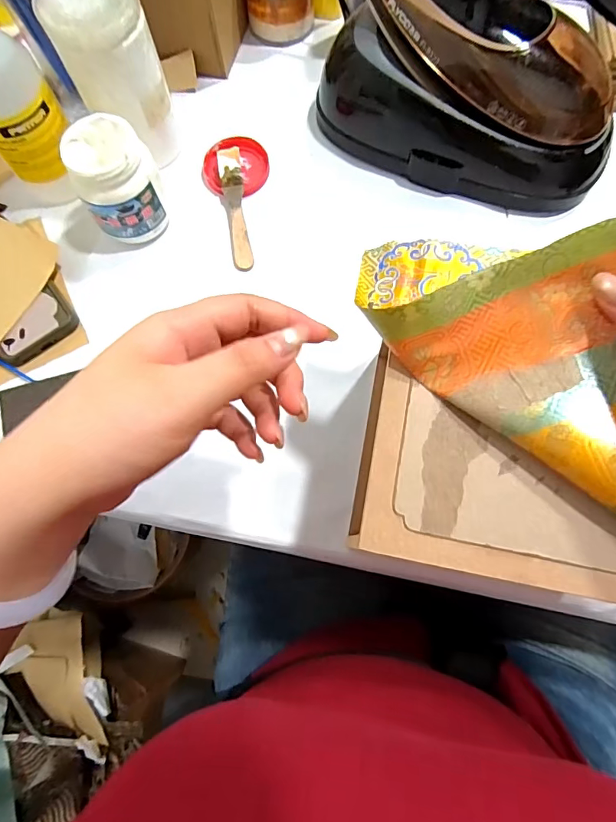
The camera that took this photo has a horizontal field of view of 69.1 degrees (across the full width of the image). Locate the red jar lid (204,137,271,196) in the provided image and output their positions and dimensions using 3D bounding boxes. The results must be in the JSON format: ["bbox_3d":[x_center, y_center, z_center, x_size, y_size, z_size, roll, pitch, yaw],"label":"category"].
[{"bbox_3d":[-0.079,-0.269,0.488,0.069,0.018,0.071,-1,74,2],"label":"red jar lid"}]

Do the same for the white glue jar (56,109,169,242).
[{"bbox_3d":[-0.181,-0.218,0.434,0.073,0.096,0.076,-1,74,2],"label":"white glue jar"}]

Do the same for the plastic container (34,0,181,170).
[{"bbox_3d":[-0.180,-0.321,0.434,0.080,0.151,0.086,-23,74,-5],"label":"plastic container"}]

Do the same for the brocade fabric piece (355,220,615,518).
[{"bbox_3d":[0.136,-0.022,0.229,0.101,0.073,0.265,-40,72,-9],"label":"brocade fabric piece"}]

